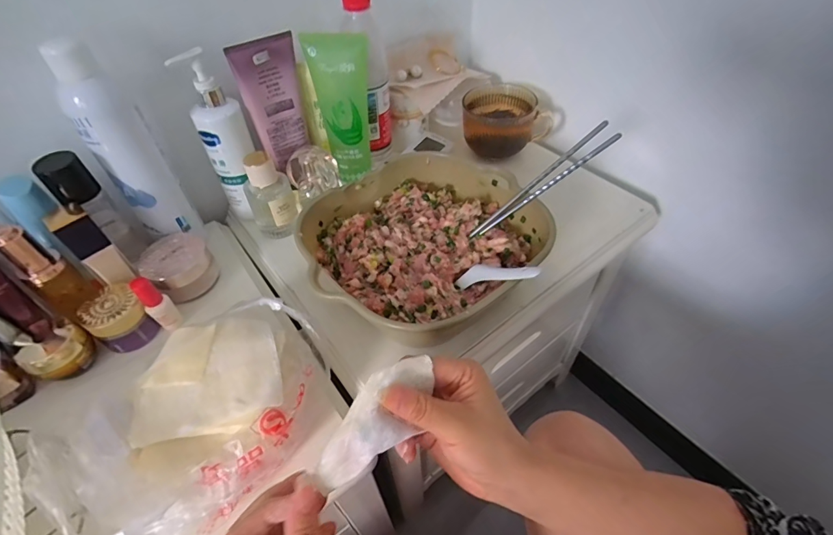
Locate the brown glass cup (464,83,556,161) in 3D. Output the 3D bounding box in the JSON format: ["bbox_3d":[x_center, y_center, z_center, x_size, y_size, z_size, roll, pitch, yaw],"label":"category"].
[{"bbox_3d":[0.126,-0.210,0.593,0.113,0.070,0.105,35,58,29],"label":"brown glass cup"}]

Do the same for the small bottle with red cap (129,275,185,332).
[{"bbox_3d":[-0.257,0.038,0.414,0.020,0.067,0.023,35,58,29],"label":"small bottle with red cap"}]

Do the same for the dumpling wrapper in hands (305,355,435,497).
[{"bbox_3d":[-0.024,0.095,0.260,0.036,0.025,0.097,30,67,26],"label":"dumpling wrapper in hands"}]

